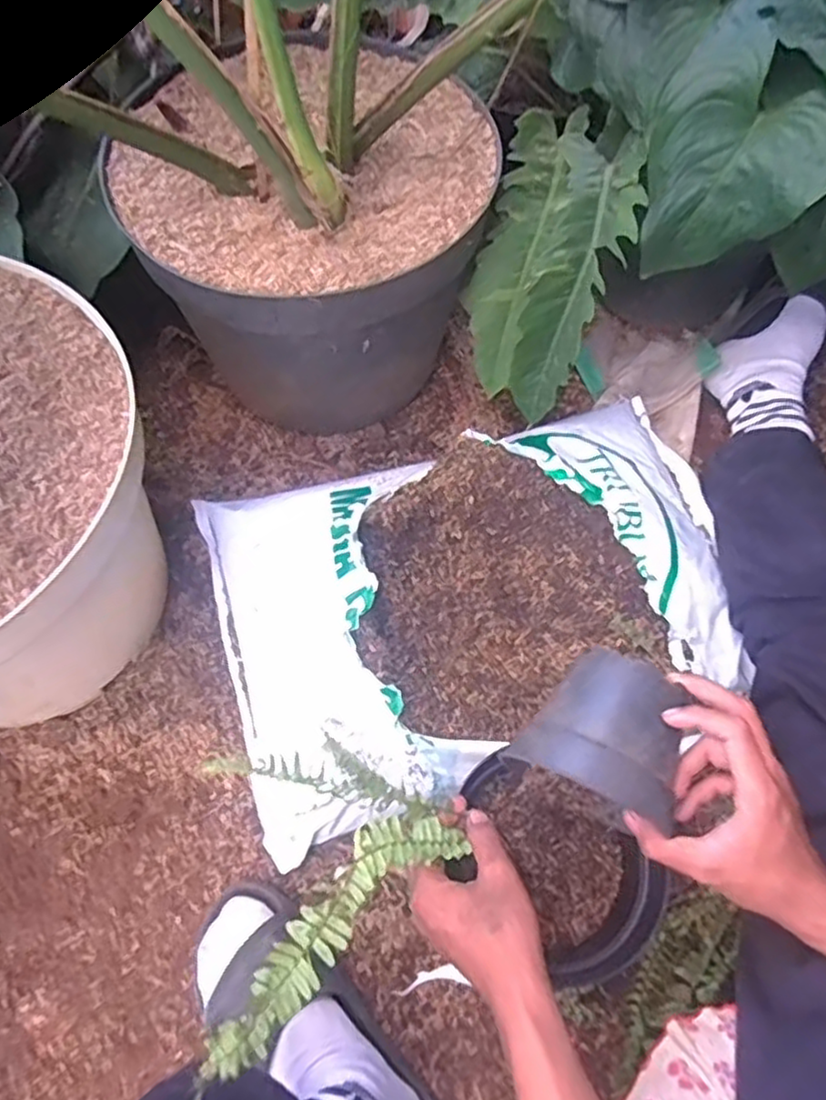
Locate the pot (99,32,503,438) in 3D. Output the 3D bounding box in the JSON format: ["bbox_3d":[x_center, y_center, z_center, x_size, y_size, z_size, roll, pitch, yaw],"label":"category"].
[{"bbox_3d":[-0.101,-0.316,0.763,0.352,0.253,0.327,0,64,-1],"label":"pot"}]

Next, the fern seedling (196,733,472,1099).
[{"bbox_3d":[-0.053,0.217,0.469,0.172,0.083,0.186,-9,64,-6],"label":"fern seedling"}]

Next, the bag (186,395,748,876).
[{"bbox_3d":[0.076,0.030,0.695,0.544,0.139,0.359,-16,65,-9],"label":"bag"}]

